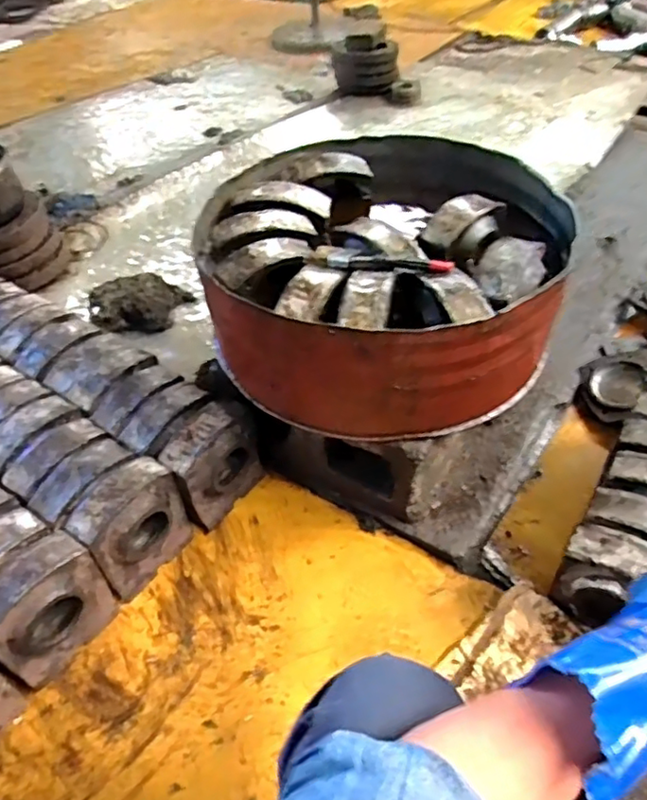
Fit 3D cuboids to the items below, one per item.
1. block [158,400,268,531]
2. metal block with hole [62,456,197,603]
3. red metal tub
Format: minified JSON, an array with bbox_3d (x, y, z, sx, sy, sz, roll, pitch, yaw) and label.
[{"bbox_3d":[-0.174,0.102,0.988,0.085,0.169,0.144,34,58,29],"label":"block"},{"bbox_3d":[-0.280,0.184,0.911,0.083,0.159,0.149,27,54,24],"label":"metal block with hole"},{"bbox_3d":[0.089,-0.206,0.967,0.511,0.183,0.505,-1,45,1],"label":"red metal tub"}]

